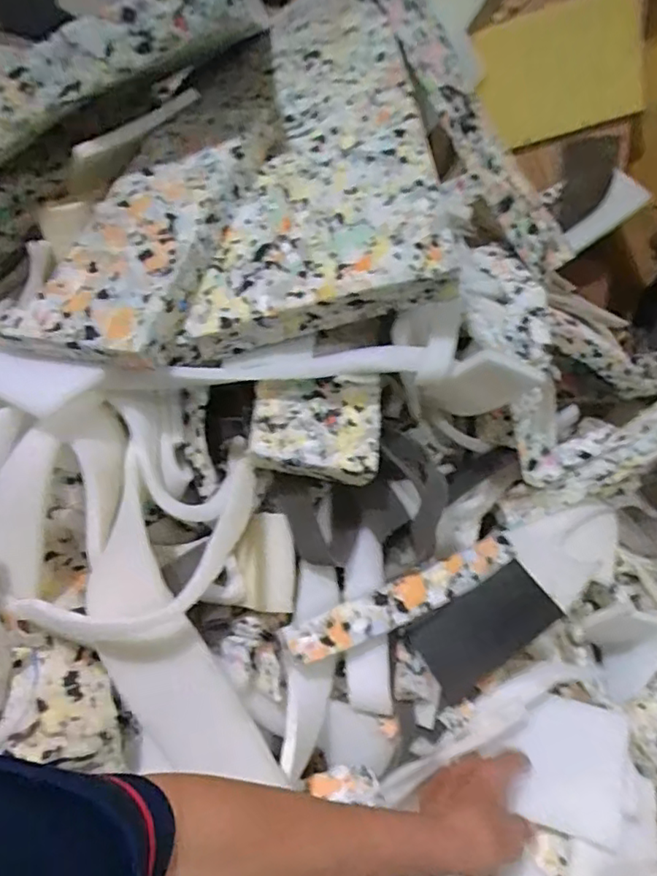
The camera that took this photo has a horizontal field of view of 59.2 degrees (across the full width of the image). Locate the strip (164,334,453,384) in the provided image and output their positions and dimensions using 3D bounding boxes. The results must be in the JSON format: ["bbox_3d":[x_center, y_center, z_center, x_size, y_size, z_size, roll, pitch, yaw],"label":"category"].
[{"bbox_3d":[-0.014,-0.066,0.503,0.239,0.031,0.020,-3,42,-2],"label":"strip"}]

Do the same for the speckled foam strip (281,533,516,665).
[{"bbox_3d":[0.075,0.147,0.542,0.239,0.025,0.036,-20,46,-21],"label":"speckled foam strip"}]

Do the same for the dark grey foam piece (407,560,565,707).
[{"bbox_3d":[0.150,0.184,0.556,0.130,0.026,0.072,-41,52,5],"label":"dark grey foam piece"}]

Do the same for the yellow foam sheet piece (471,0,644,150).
[{"bbox_3d":[0.295,-0.466,0.738,0.190,0.142,0.017,-7,32,19],"label":"yellow foam sheet piece"}]

